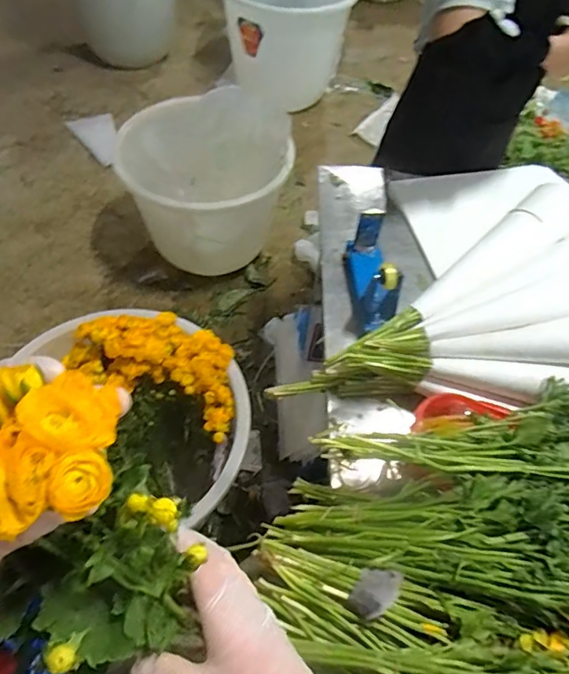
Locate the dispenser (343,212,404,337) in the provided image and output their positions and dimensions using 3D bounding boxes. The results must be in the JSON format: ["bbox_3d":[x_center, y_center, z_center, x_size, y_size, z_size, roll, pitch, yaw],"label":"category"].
[{"bbox_3d":[0.153,-0.110,0.855,0.065,0.123,0.204,-3,56,-6],"label":"dispenser"}]

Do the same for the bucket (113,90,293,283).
[{"bbox_3d":[-0.247,-0.479,1.717,0.522,0.491,0.437,-21,60,-18],"label":"bucket"}]

